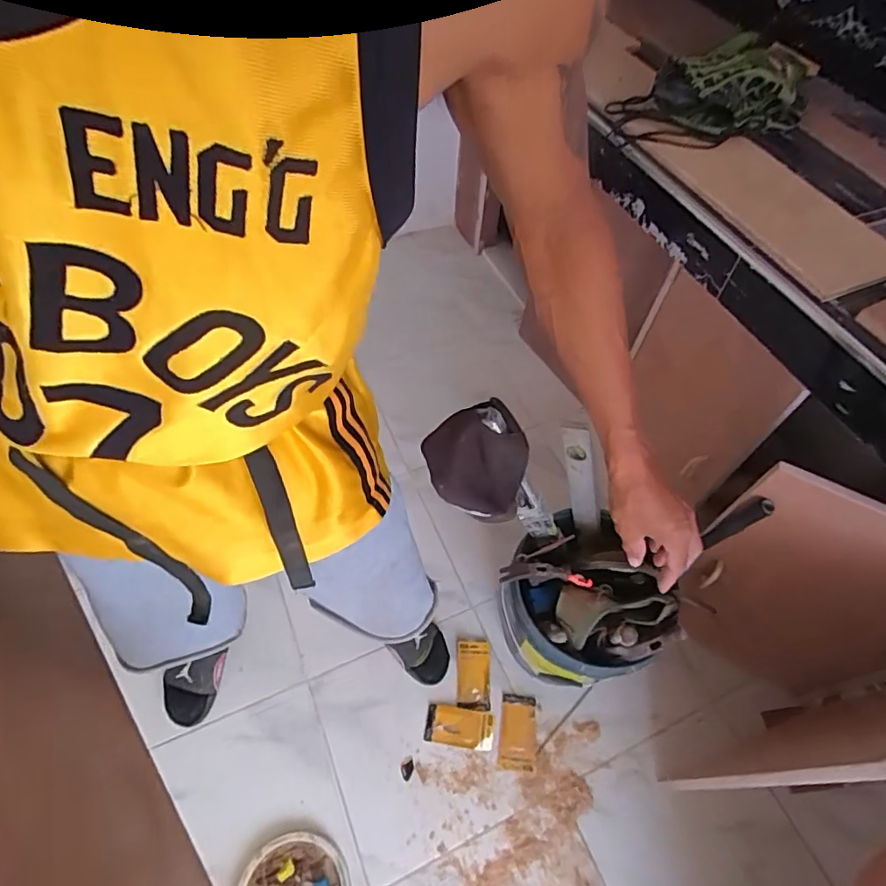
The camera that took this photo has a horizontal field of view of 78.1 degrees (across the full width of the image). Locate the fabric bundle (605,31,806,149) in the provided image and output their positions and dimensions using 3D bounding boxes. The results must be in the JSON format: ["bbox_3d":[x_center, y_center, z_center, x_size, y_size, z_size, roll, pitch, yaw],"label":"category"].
[{"bbox_3d":[0.462,-0.588,0.935,0.316,0.140,0.111,-1,55,10],"label":"fabric bundle"}]

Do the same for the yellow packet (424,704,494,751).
[{"bbox_3d":[0.033,0.565,1.085,0.132,0.018,0.068,10,55,3],"label":"yellow packet"}]

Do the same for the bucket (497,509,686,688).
[{"bbox_3d":[0.251,0.325,1.059,0.249,0.338,0.288,-24,61,-17],"label":"bucket"}]

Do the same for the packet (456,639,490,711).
[{"bbox_3d":[0.064,0.482,1.142,0.068,0.021,0.137,2,55,-3],"label":"packet"}]

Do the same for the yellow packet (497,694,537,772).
[{"bbox_3d":[0.150,0.579,1.091,0.072,0.016,0.131,8,55,1],"label":"yellow packet"}]

